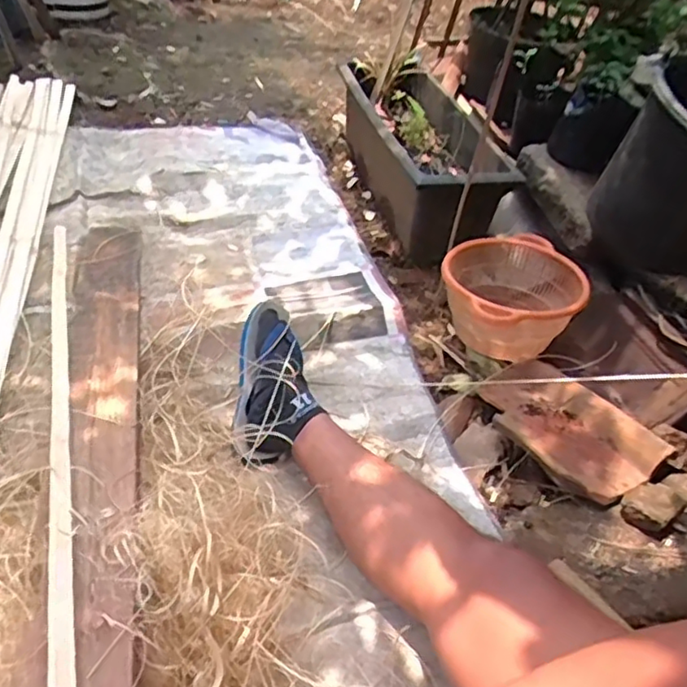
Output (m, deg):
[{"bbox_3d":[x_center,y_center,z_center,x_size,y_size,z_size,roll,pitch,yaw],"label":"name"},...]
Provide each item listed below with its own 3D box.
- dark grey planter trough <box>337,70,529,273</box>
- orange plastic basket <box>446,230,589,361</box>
[{"bbox_3d":[0.184,-0.417,1.465,0.251,0.231,0.590,-10,42,-17],"label":"dark grey planter trough"},{"bbox_3d":[0.309,-0.089,1.173,0.250,0.131,0.268,16,41,14],"label":"orange plastic basket"}]

